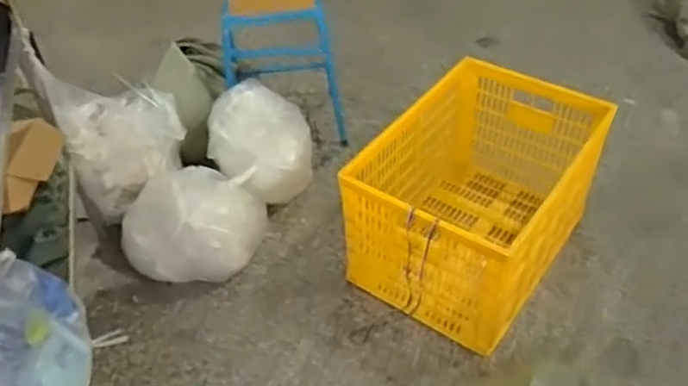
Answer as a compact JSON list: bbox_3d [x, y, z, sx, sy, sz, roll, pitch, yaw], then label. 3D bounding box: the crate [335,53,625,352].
[{"bbox_3d":[0.374,0.006,1.802,0.485,0.397,0.719,26,51,28],"label":"crate"}]

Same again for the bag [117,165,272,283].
[{"bbox_3d":[-0.429,0.079,1.828,0.330,0.251,0.371,9,45,14],"label":"bag"}]

